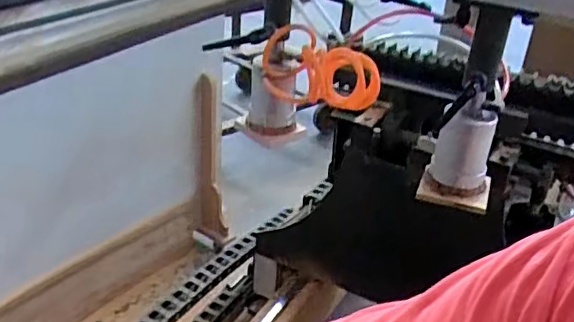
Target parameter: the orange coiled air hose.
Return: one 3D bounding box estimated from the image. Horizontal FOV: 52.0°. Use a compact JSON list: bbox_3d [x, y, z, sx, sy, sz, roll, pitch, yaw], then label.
[{"bbox_3d":[0.056,-0.143,0.902,0.166,0.118,0.122,11,30,12],"label":"orange coiled air hose"}]

